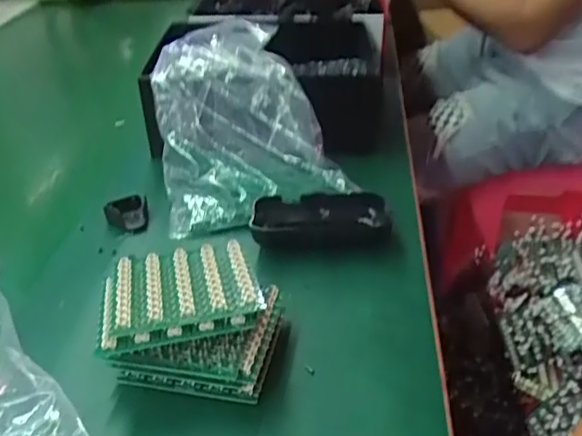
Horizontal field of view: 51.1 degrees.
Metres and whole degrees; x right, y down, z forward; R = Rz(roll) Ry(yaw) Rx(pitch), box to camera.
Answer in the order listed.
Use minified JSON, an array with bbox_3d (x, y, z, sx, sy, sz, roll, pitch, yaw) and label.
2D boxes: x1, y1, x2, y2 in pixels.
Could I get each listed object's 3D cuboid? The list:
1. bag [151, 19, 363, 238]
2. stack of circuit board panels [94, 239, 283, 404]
[{"bbox_3d":[-0.046,-0.096,0.571,0.161,0.110,0.189,-10,35,-9],"label":"bag"},{"bbox_3d":[-0.060,0.063,0.385,0.106,0.056,0.096,-5,34,-1],"label":"stack of circuit board panels"}]

